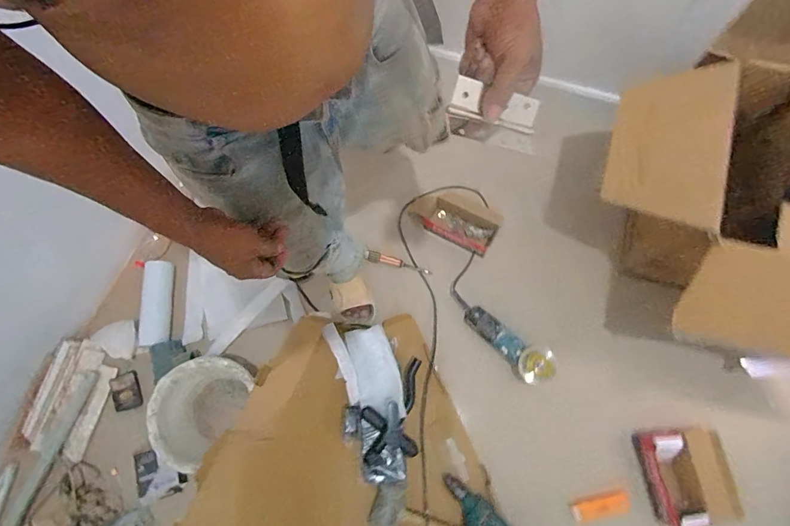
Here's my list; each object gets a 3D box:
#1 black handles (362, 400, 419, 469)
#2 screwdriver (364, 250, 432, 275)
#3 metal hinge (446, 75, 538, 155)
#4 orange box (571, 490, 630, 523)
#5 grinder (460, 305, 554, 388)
[{"bbox_3d":[-0.024,0.427,1.020,0.132,0.058,0.147,-14,73,-6],"label":"black handles"},{"bbox_3d":[0.009,-0.002,1.186,0.194,0.028,0.031,11,73,2],"label":"screwdriver"},{"bbox_3d":[0.101,-0.150,0.414,0.094,0.020,0.053,14,84,-16],"label":"metal hinge"},{"bbox_3d":[0.506,0.601,1.002,0.138,0.018,0.048,-12,73,-5],"label":"orange box"},{"bbox_3d":[0.306,0.211,1.091,0.092,0.085,0.266,-39,77,-12],"label":"grinder"}]

